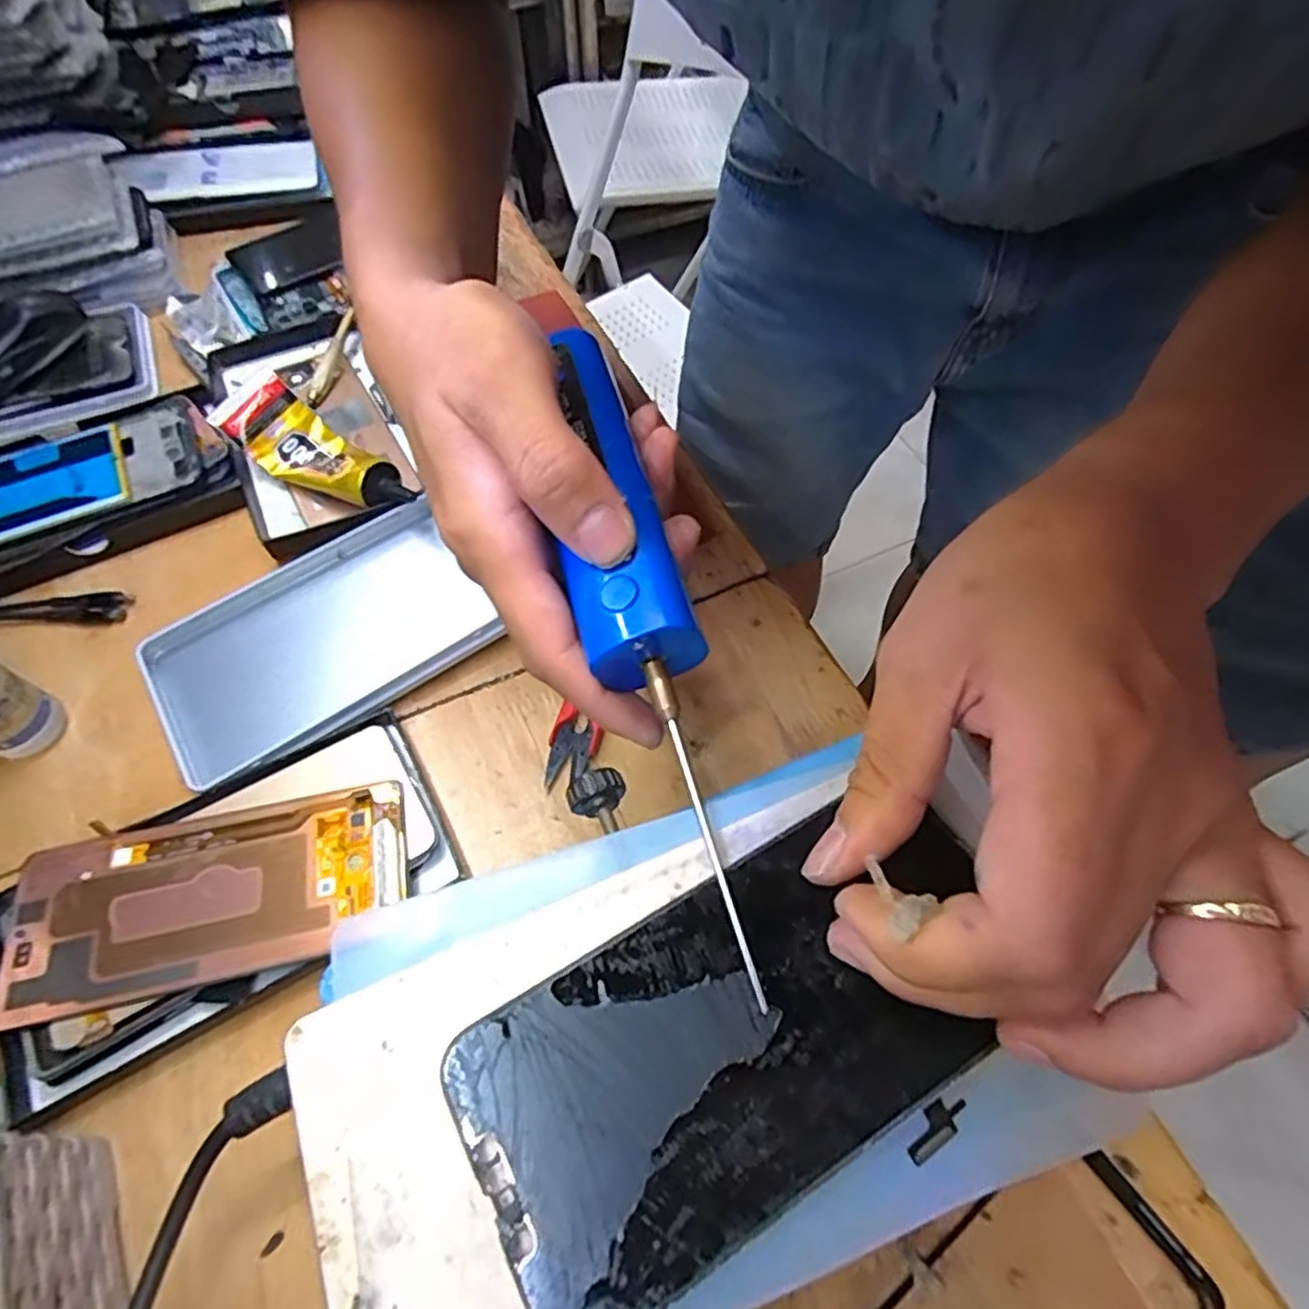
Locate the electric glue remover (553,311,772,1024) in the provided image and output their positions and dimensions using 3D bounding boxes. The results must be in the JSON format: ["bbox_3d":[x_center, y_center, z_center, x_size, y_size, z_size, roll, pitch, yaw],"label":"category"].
[{"bbox_3d":[-0.006,-0.013,0.222,0.035,0.029,0.217,-11,71,-7],"label":"electric glue remover"}]

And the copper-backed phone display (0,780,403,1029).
[{"bbox_3d":[-0.188,0.101,0.304,0.155,0.010,0.070,-12,60,-7],"label":"copper-backed phone display"}]

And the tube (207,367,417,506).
[{"bbox_3d":[-0.195,-0.123,0.423,0.123,0.031,0.045,25,63,14],"label":"tube"}]

